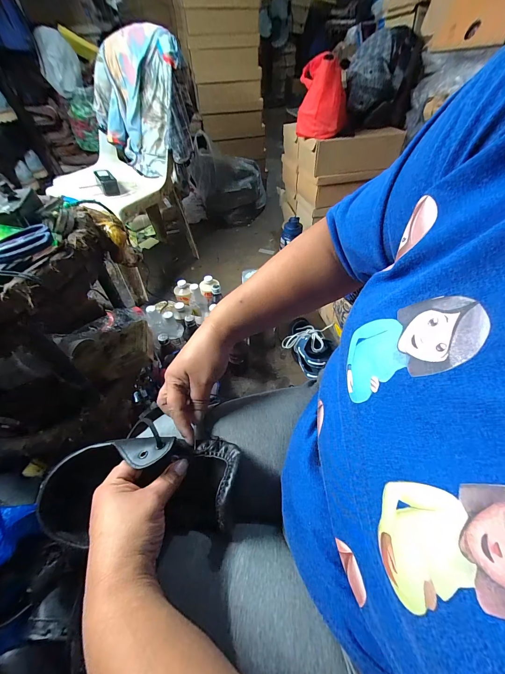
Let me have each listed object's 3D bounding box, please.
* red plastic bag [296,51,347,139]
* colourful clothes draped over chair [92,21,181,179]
[{"bbox_3d":[0.219,-0.732,0.841,0.148,0.187,0.138,7,50,8],"label":"red plastic bag"},{"bbox_3d":[-0.396,-0.809,0.973,0.399,0.401,0.098,22,38,24],"label":"colourful clothes draped over chair"}]

